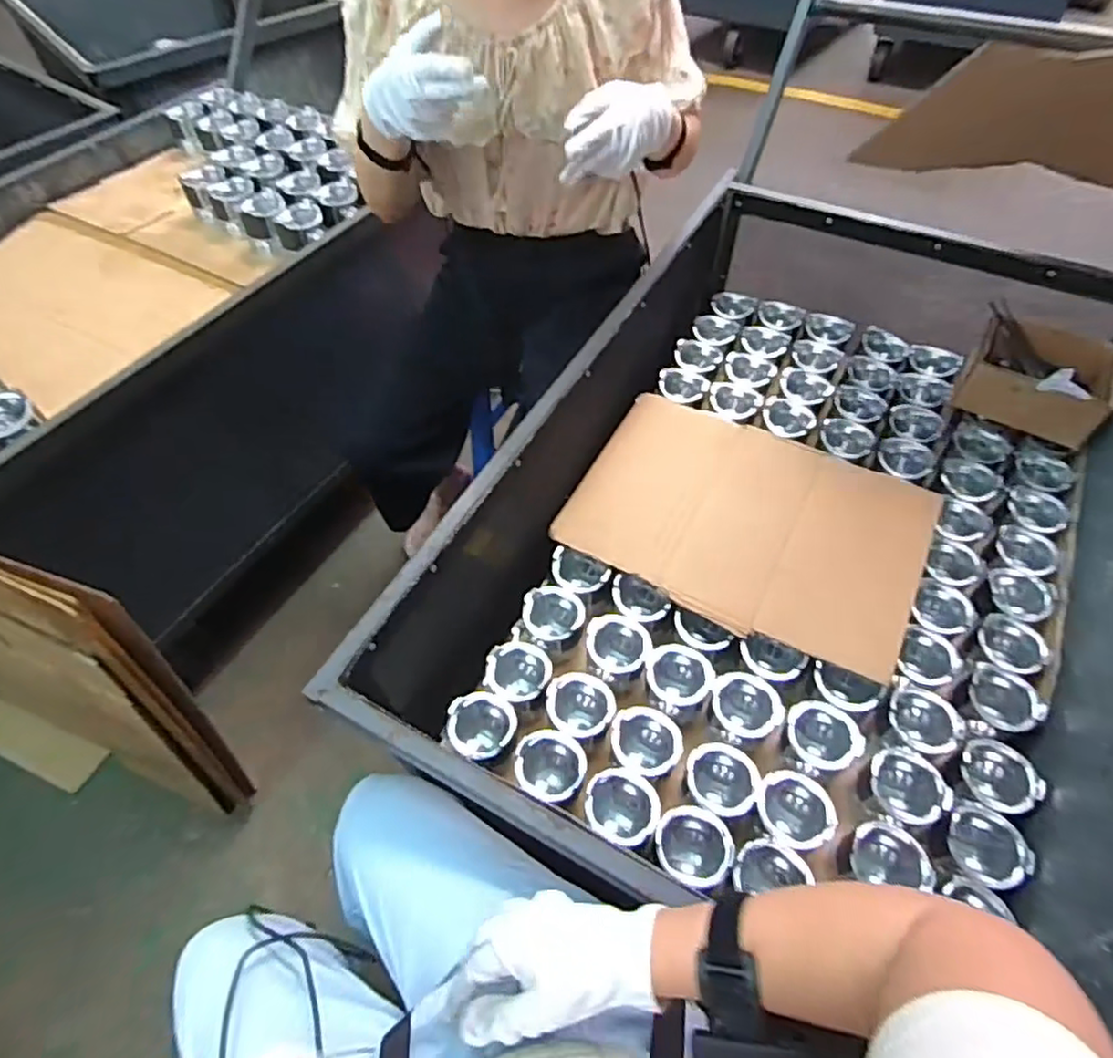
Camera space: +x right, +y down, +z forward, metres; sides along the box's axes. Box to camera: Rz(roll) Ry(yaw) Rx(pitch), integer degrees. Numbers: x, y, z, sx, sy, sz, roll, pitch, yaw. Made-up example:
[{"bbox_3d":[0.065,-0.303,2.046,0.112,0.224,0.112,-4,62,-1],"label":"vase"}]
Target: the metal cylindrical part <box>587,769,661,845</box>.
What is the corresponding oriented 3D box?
[{"bbox_3d":[0.077,0.340,0.783,0.088,0.062,0.087,22,57,17],"label":"metal cylindrical part"}]

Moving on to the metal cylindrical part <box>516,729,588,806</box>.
[{"bbox_3d":[-0.005,0.301,0.809,0.081,0.067,0.087,-1,54,1],"label":"metal cylindrical part"}]

